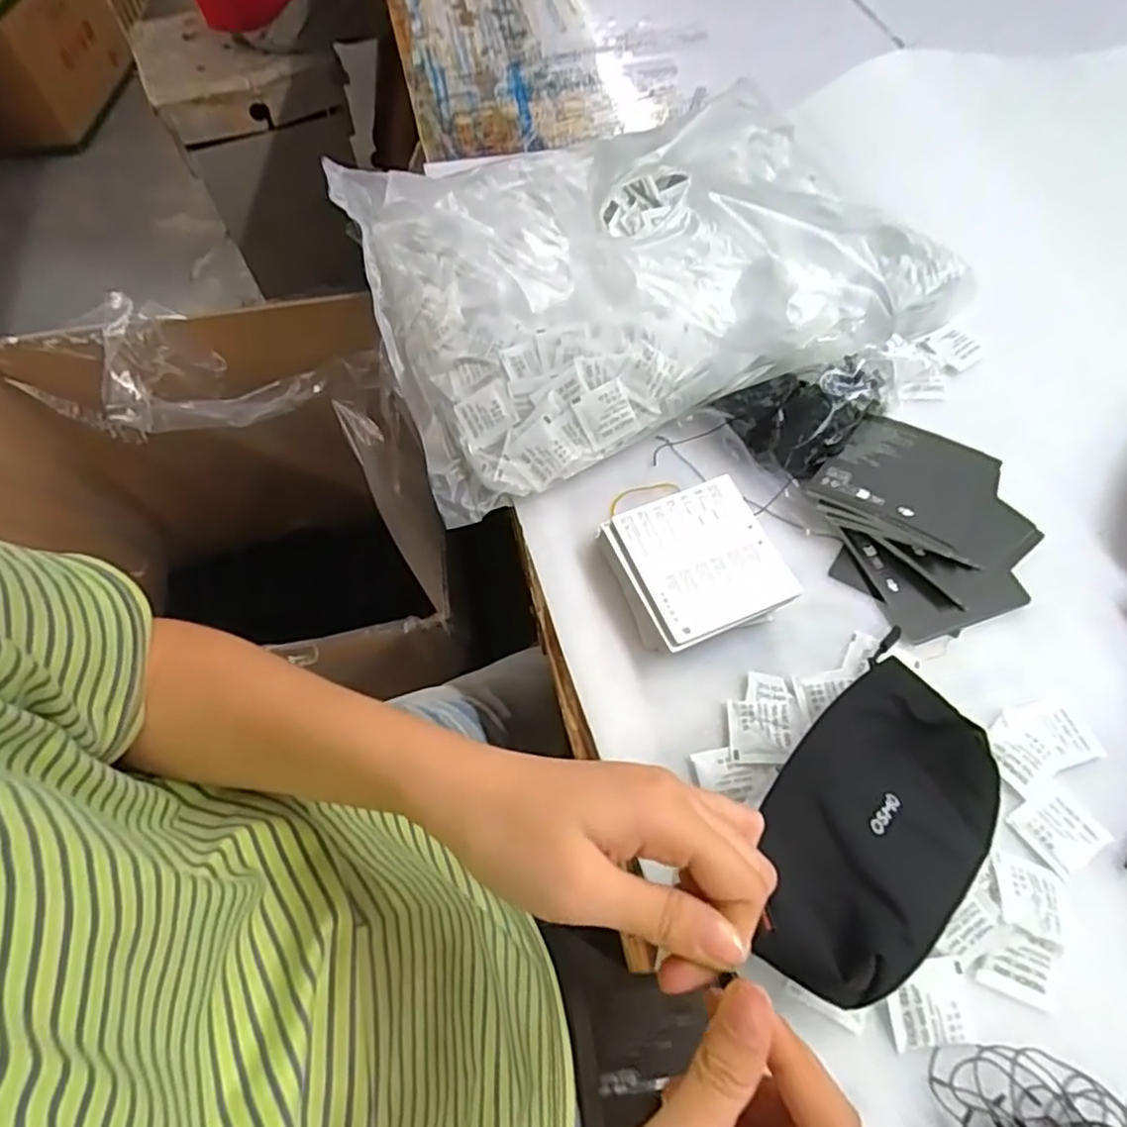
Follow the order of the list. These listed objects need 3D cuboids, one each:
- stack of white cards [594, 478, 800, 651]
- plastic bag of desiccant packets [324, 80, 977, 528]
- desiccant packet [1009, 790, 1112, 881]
[{"bbox_3d":[0.089,0.000,0.455,0.101,0.035,0.109,-23,62,-10],"label":"stack of white cards"},{"bbox_3d":[0.058,-0.269,0.570,0.450,0.083,0.366,-21,62,-9],"label":"plastic bag of desiccant packets"},{"bbox_3d":[0.281,0.151,0.377,0.041,0.004,0.040,-32,64,-14],"label":"desiccant packet"}]

